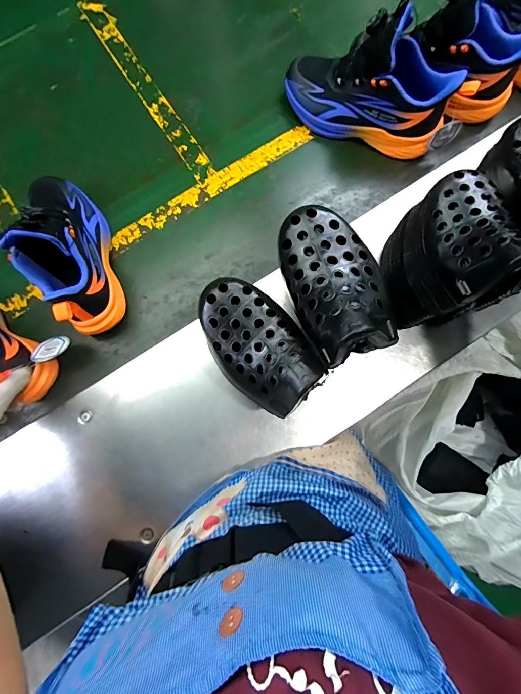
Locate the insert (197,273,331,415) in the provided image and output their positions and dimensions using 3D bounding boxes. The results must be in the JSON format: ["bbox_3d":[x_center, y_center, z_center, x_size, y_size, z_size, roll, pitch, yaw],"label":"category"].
[{"bbox_3d":[-0.005,-0.005,0.323,0.081,0.050,0.137,-44,83,-6],"label":"insert"}]

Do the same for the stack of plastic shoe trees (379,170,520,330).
[{"bbox_3d":[0.204,-0.103,0.393,0.082,0.184,0.134,-9,81,-1],"label":"stack of plastic shoe trees"}]

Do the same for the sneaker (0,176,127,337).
[{"bbox_3d":[-0.262,-0.138,0.447,0.087,0.142,0.231,-18,79,-2],"label":"sneaker"}]

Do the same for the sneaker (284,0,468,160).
[{"bbox_3d":[0.151,-0.376,0.483,0.242,0.145,0.083,23,81,6],"label":"sneaker"}]

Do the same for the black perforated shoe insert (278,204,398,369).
[{"bbox_3d":[0.067,-0.062,0.291,0.085,0.051,0.143,-16,81,-2],"label":"black perforated shoe insert"}]

